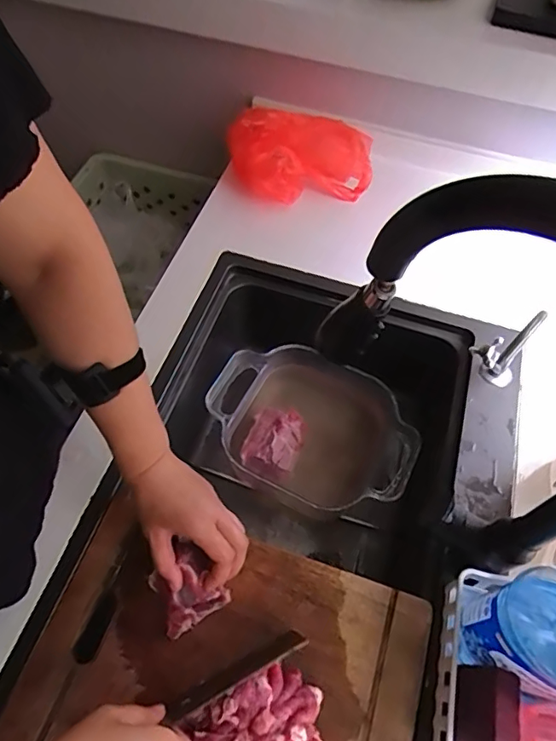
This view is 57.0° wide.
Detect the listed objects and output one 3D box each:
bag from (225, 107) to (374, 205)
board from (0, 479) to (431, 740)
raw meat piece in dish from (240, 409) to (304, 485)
[{"bbox_3d":[0.032,-0.351,0.841,0.209,0.082,0.155,-10,59,-8],"label":"bag"},{"bbox_3d":[-0.053,0.297,0.489,0.363,0.028,0.259,15,59,8],"label":"board"},{"bbox_3d":[-0.008,0.113,0.789,0.082,0.028,0.110,18,59,9],"label":"raw meat piece in dish"}]

